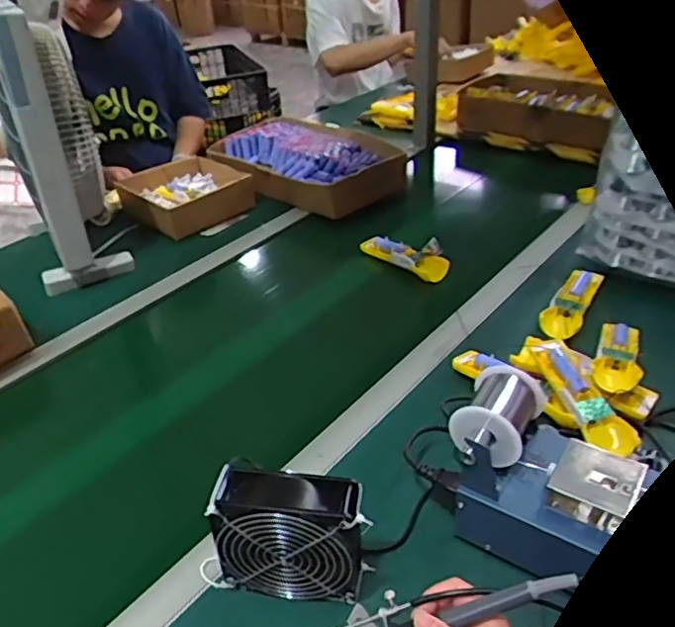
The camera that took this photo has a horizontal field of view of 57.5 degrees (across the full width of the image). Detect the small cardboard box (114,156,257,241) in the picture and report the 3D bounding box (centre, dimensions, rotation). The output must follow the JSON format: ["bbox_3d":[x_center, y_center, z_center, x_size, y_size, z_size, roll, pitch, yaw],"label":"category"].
[{"bbox_3d":[-0.310,-0.249,1.273,0.224,0.083,0.233,-28,41,-31],"label":"small cardboard box"}]

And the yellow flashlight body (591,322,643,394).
[{"bbox_3d":[0.317,0.041,0.696,0.047,0.024,0.129,10,37,20],"label":"yellow flashlight body"}]

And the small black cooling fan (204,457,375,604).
[{"bbox_3d":[-0.039,0.190,0.534,0.132,0.116,0.054,3,35,11],"label":"small black cooling fan"}]

